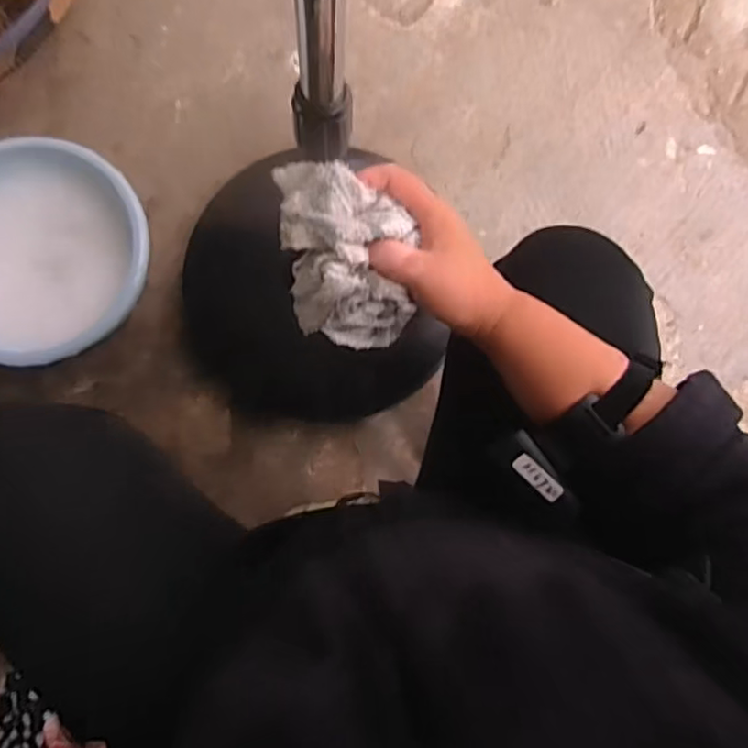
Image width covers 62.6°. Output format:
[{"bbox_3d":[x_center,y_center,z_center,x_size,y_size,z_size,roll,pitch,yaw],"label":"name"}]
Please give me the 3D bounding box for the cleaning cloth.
[{"bbox_3d":[-0.019,-0.084,0.440,0.086,0.083,0.120,-5,84,-3],"label":"cleaning cloth"}]

